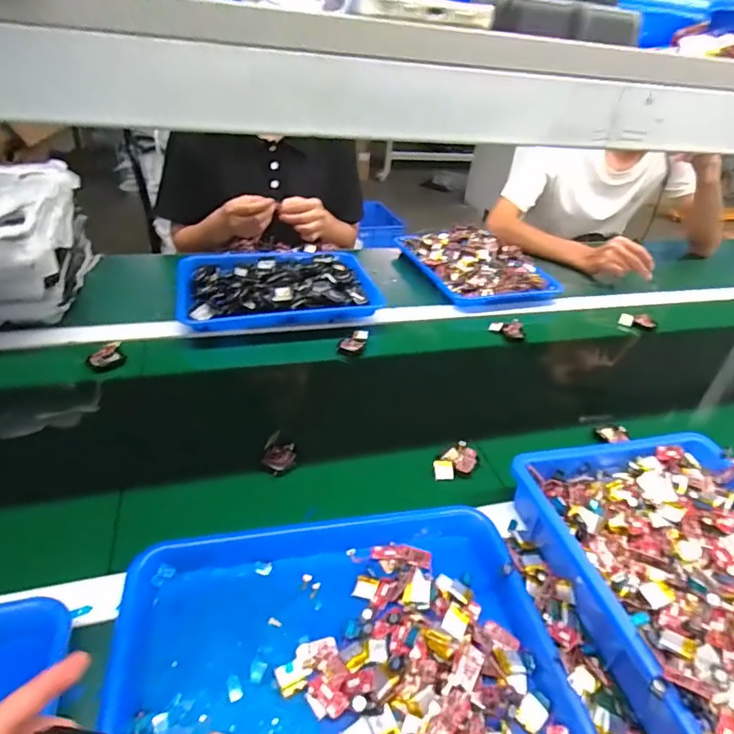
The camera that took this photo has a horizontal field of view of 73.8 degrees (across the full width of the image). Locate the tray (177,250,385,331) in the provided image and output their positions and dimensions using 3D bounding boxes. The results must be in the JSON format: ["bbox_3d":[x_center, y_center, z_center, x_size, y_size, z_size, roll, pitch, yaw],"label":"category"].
[{"bbox_3d":[-0.159,-0.154,0.864,0.326,0.044,0.245,-6,38,-16],"label":"tray"}]

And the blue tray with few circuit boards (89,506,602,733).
[{"bbox_3d":[-0.018,0.226,0.375,0.334,0.037,0.258,-3,38,-12],"label":"blue tray with few circuit boards"}]

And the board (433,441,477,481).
[{"bbox_3d":[0.101,0.111,0.568,0.057,0.020,0.038,-26,48,-36],"label":"board"}]

